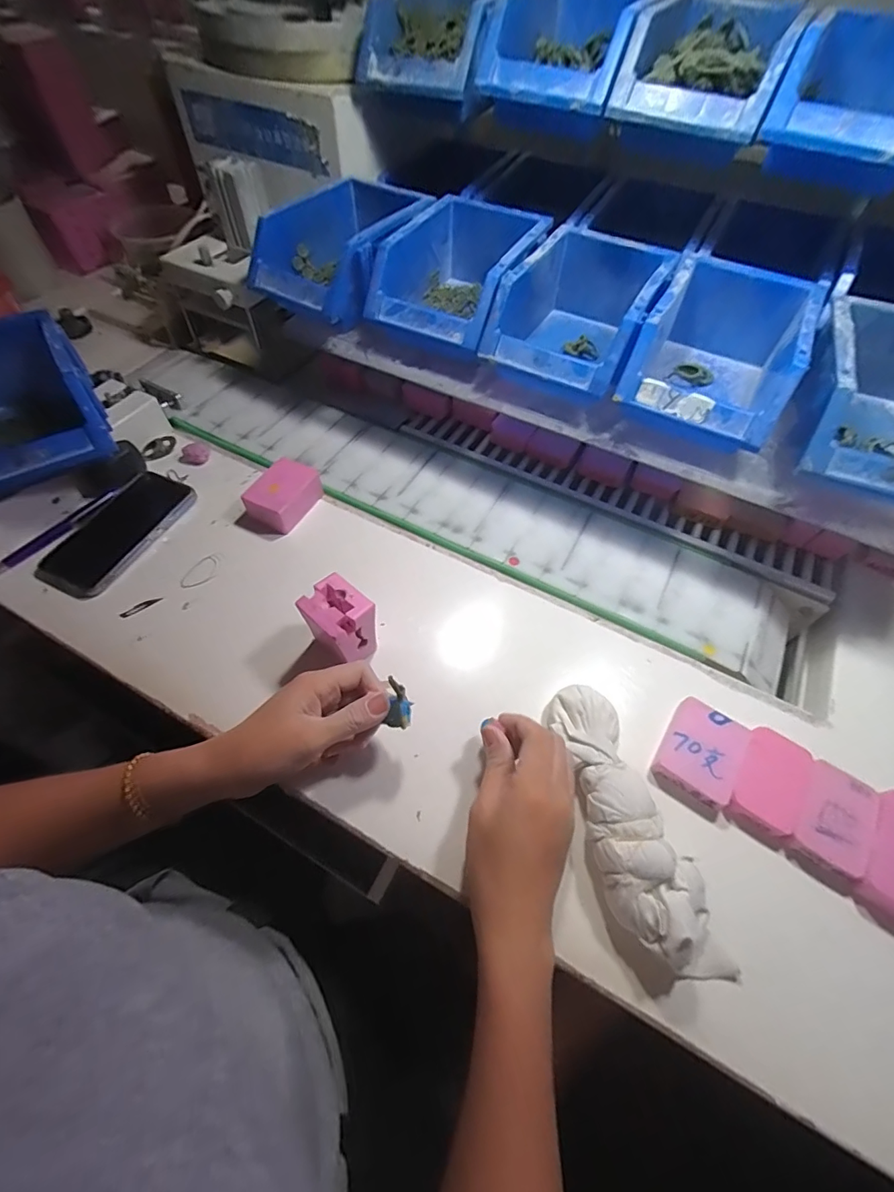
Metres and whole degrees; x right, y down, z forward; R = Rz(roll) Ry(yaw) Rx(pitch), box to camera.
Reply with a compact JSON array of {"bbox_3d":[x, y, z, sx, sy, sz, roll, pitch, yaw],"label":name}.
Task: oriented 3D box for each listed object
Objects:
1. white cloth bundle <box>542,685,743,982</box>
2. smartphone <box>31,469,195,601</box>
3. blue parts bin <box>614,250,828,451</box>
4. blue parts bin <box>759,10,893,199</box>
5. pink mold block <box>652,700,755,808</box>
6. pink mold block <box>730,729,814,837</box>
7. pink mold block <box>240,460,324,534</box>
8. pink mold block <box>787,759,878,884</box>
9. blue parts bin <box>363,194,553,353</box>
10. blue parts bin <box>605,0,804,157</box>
[{"bbox_3d":[0.127,0.155,0.341,0.063,0.046,0.193,-11,58,-9],"label":"white cloth bundle"},{"bbox_3d":[-0.334,-0.066,0.494,0.081,0.013,0.152,21,58,11],"label":"smartphone"},{"bbox_3d":[0.234,-0.210,0.426,0.120,0.078,0.175,26,59,14],"label":"blue parts bin"},{"bbox_3d":[0.339,-0.401,0.393,0.124,0.072,0.175,26,60,14],"label":"blue parts bin"},{"bbox_3d":[0.198,0.122,0.380,0.053,0.019,0.070,31,61,17],"label":"pink mold block"},{"bbox_3d":[0.246,0.141,0.372,0.043,0.021,0.071,31,61,17],"label":"pink mold block"},{"bbox_3d":[-0.171,-0.109,0.509,0.054,0.033,0.068,22,59,12],"label":"pink mold block"},{"bbox_3d":[0.283,0.164,0.358,0.044,0.021,0.072,32,61,17],"label":"pink mold block"},{"bbox_3d":[0.018,-0.327,0.493,0.124,0.075,0.193,23,59,13],"label":"blue parts bin"},{"bbox_3d":[0.221,-0.465,0.422,0.124,0.062,0.194,20,58,11],"label":"blue parts bin"}]

